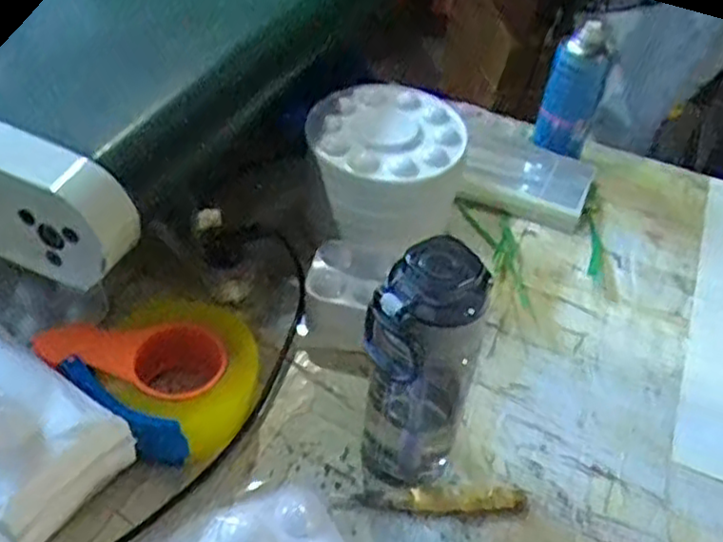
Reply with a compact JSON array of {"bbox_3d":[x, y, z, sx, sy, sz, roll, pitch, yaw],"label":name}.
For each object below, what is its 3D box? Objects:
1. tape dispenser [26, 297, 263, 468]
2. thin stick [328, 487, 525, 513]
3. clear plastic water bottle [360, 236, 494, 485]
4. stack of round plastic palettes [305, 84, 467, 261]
[{"bbox_3d":[-0.170,0.082,0.613,0.161,0.065,0.130,29,48,22],"label":"tape dispenser"},{"bbox_3d":[0.054,0.181,0.572,0.152,0.011,0.022,1,44,-6],"label":"thin stick"},{"bbox_3d":[0.041,0.078,0.532,0.073,0.215,0.067,3,43,-3],"label":"clear plastic water bottle"},{"bbox_3d":[0.025,-0.113,0.784,0.167,0.088,0.186,18,44,12],"label":"stack of round plastic palettes"}]

